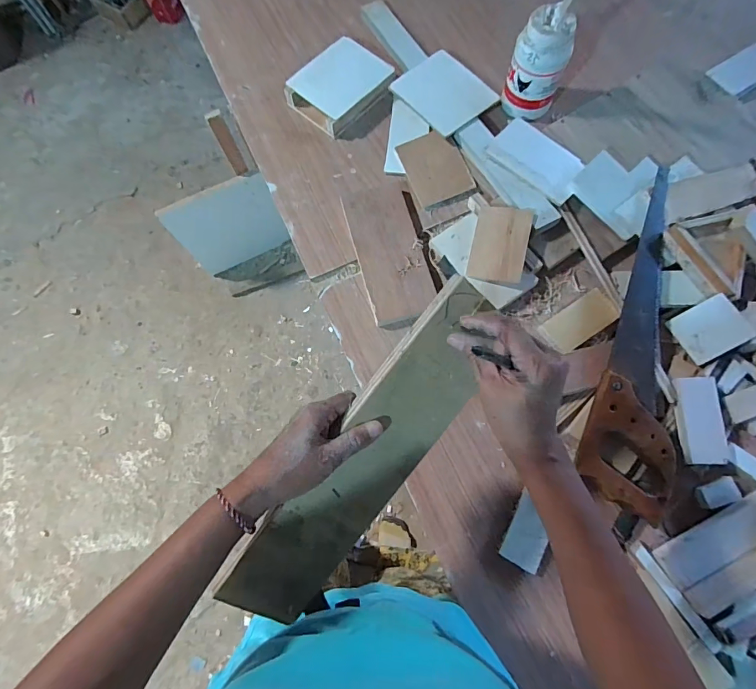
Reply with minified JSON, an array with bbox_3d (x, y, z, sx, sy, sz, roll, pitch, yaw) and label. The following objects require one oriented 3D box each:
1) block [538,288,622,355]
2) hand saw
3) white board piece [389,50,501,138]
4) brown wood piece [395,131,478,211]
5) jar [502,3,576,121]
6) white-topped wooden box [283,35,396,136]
[{"bbox_3d":[0.271,-0.032,0.559,0.099,0.014,0.050,-32,74,-7],"label":"block"},{"bbox_3d":[0.351,-0.019,0.531,0.096,0.030,0.443,20,75,9],"label":"hand saw"},{"bbox_3d":[0.104,-0.396,0.658,0.105,0.008,0.139,-42,75,1],"label":"white board piece"},{"bbox_3d":[0.089,-0.274,0.646,0.085,0.012,0.123,-22,73,-4],"label":"brown wood piece"},{"bbox_3d":[0.239,-0.414,0.624,0.079,0.138,0.079,-1,73,3],"label":"jar"},{"bbox_3d":[-0.062,-0.425,0.688,0.122,0.038,0.149,41,79,14],"label":"white-topped wooden box"}]

